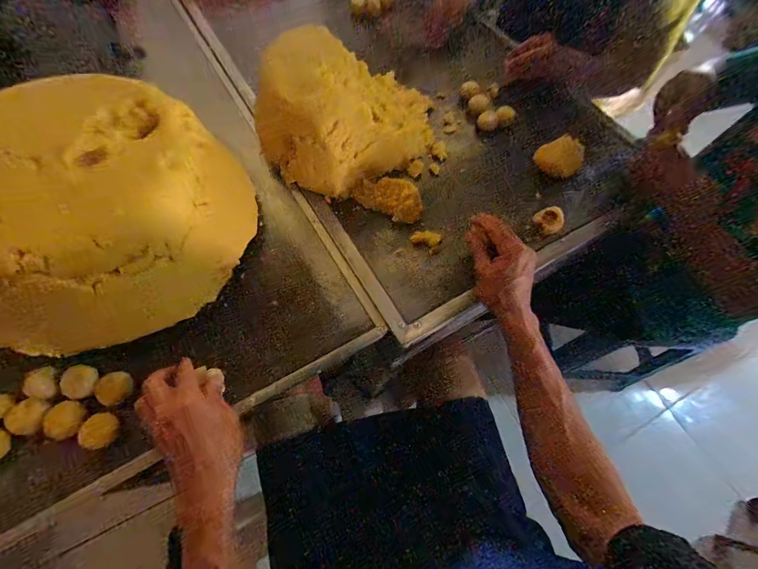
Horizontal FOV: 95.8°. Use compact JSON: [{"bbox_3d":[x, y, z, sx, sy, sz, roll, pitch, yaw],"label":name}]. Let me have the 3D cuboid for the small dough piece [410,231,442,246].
[{"bbox_3d":[0.070,-0.070,0.510,0.044,0.010,0.021,10,63,0],"label":"small dough piece"}]

